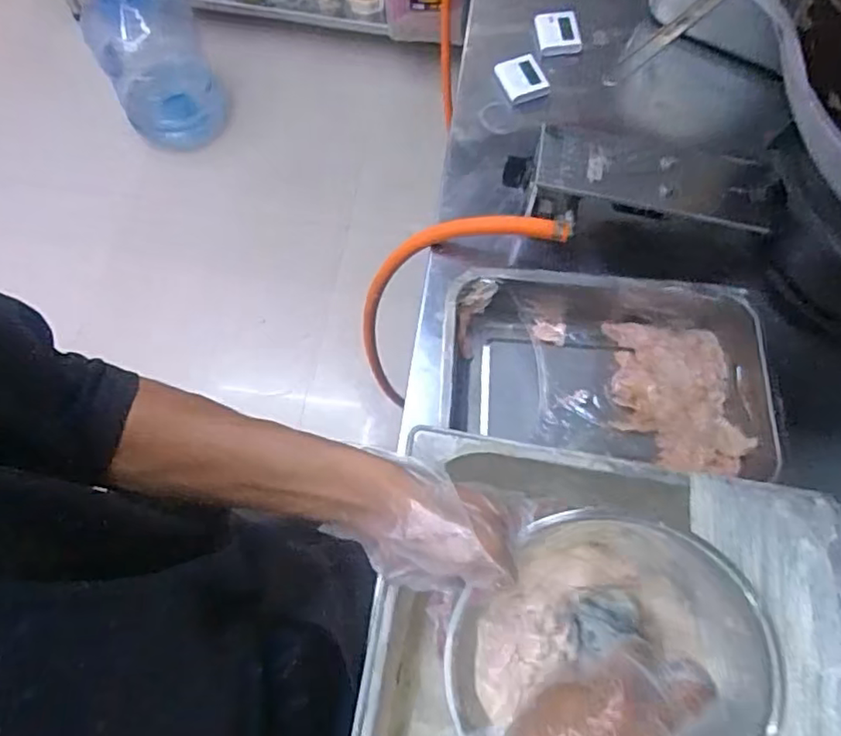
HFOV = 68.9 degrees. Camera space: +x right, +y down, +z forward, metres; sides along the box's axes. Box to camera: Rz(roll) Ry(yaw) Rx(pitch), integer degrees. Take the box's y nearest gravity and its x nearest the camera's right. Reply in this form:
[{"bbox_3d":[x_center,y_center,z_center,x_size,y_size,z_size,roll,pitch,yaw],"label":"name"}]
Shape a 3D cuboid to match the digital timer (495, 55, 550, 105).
[{"bbox_3d":[0.127,-0.364,0.774,0.053,0.017,0.062,-19,70,-9],"label":"digital timer"}]

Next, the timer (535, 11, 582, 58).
[{"bbox_3d":[0.180,-0.434,0.800,0.059,0.016,0.069,-3,68,-3],"label":"timer"}]

